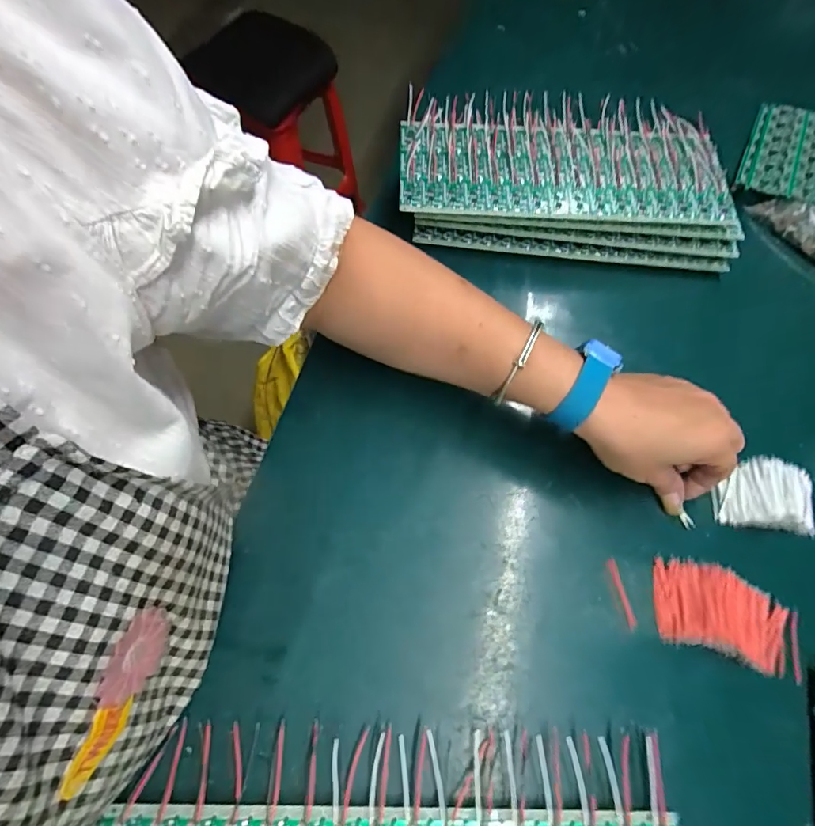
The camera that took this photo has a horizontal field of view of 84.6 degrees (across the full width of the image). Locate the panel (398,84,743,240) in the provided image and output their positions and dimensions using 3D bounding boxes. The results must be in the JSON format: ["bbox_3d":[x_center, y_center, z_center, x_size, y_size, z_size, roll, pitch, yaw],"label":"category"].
[{"bbox_3d":[0.152,-0.251,0.438,0.314,0.018,0.158,2,67,-1],"label":"panel"}]

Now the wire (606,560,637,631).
[{"bbox_3d":[0.148,0.124,0.308,0.006,0.004,0.044,-8,68,-5],"label":"wire"}]

